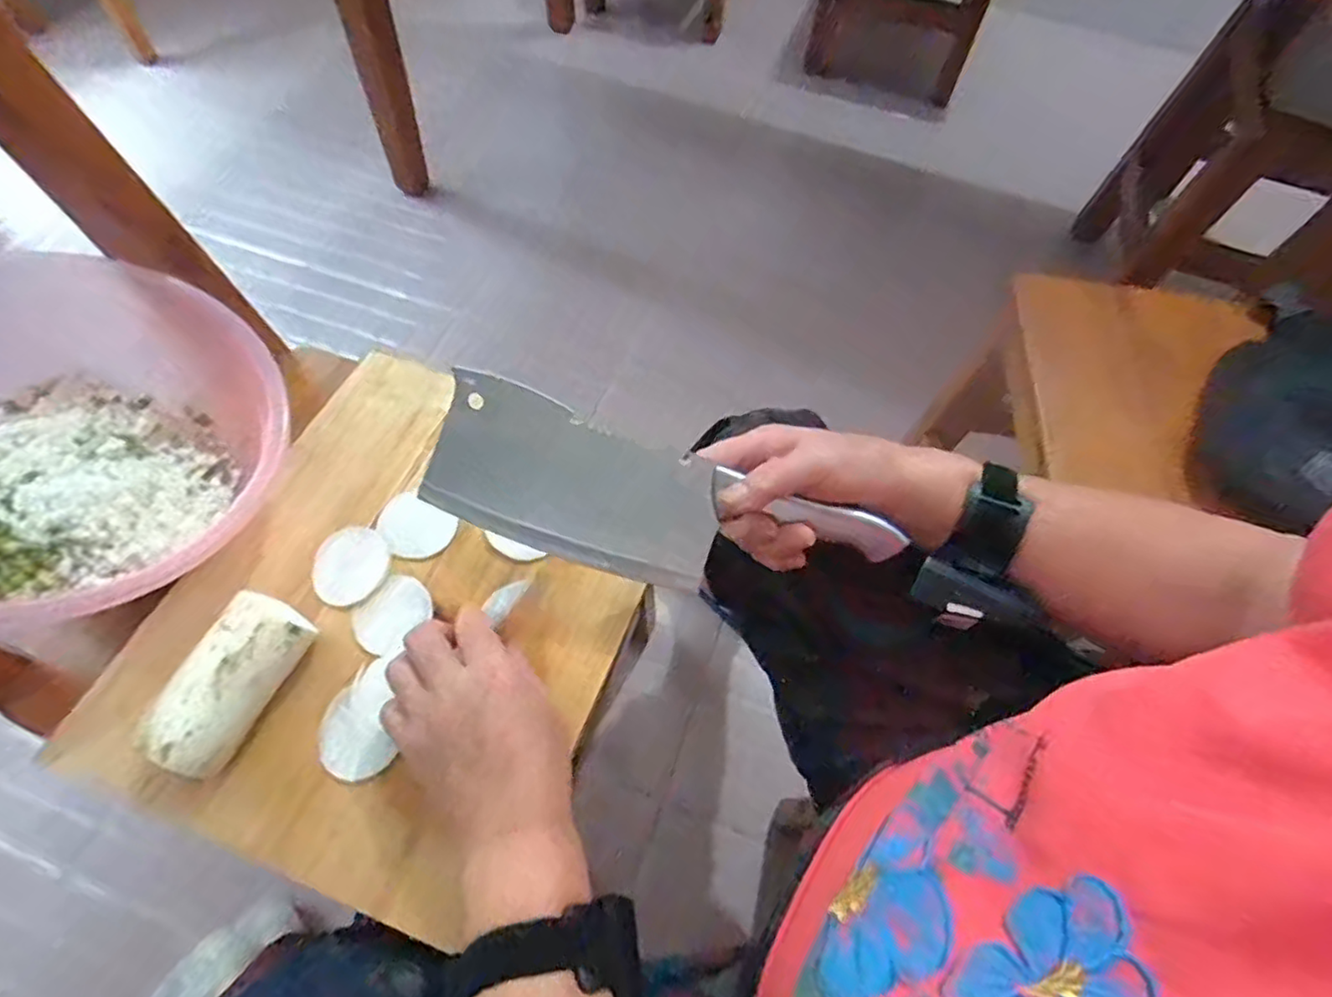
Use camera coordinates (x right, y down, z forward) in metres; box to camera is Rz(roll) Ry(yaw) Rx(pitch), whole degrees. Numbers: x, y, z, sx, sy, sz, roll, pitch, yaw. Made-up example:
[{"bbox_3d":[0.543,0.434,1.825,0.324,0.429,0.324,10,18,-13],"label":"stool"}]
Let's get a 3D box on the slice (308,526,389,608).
[{"bbox_3d":[-0.226,0.047,0.473,0.053,0.006,0.055,1,62,-2],"label":"slice"}]

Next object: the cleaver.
[{"bbox_3d":[-0.008,0.011,0.421,0.283,0.015,0.092,21,102,-2],"label":"cleaver"}]

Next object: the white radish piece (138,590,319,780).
[{"bbox_3d":[-0.264,0.112,0.405,0.047,0.051,0.104,24,63,10],"label":"white radish piece"}]

